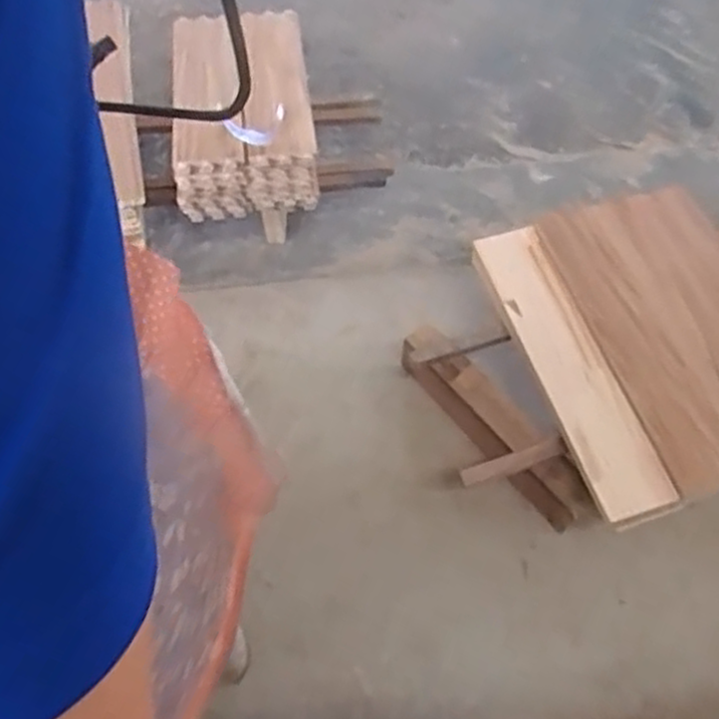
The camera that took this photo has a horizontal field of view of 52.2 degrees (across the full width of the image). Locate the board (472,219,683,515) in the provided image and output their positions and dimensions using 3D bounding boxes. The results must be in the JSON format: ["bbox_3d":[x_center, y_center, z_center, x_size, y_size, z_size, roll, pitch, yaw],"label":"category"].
[{"bbox_3d":[0.344,0.006,1.228,0.116,0.033,0.523,-14,61,-11],"label":"board"}]

